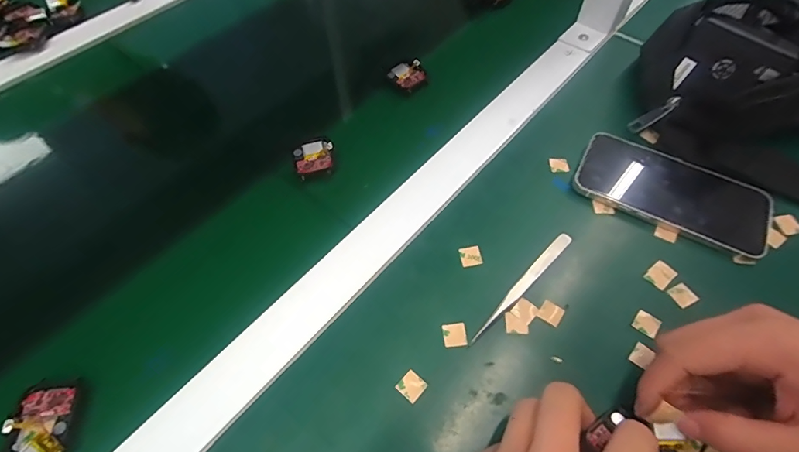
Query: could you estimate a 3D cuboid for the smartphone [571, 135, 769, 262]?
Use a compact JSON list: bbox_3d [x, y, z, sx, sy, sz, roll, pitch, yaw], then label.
[{"bbox_3d":[0.225,-0.030,0.352,0.148,0.012,0.075,24,61,16],"label":"smartphone"}]

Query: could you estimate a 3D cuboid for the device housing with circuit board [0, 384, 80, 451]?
[{"bbox_3d":[-0.216,0.123,0.257,0.034,0.014,0.053,-13,58,-6],"label":"device housing with circuit board"}]

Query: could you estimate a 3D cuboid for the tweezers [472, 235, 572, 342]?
[{"bbox_3d":[0.090,0.042,0.312,0.010,0.004,0.115,39,66,23],"label":"tweezers"}]

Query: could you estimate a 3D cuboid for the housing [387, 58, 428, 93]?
[{"bbox_3d":[0.009,-0.154,0.438,0.032,0.011,0.041,-34,62,-18],"label":"housing"}]

